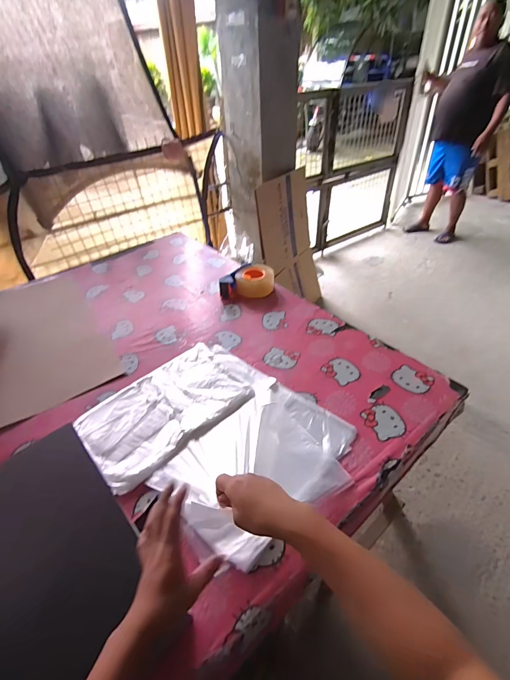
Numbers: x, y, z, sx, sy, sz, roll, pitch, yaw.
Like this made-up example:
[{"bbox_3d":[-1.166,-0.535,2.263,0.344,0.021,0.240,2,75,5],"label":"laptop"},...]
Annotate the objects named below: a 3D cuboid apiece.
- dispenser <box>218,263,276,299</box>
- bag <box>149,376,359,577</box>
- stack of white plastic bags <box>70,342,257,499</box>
[{"bbox_3d":[-0.024,-0.183,1.029,0.166,0.057,0.107,-2,40,0],"label":"dispenser"},{"bbox_3d":[0.012,0.192,0.576,0.237,0.076,0.330,30,50,33],"label":"bag"},{"bbox_3d":[-0.184,0.136,0.696,0.315,0.021,0.223,-31,47,-30],"label":"stack of white plastic bags"}]

